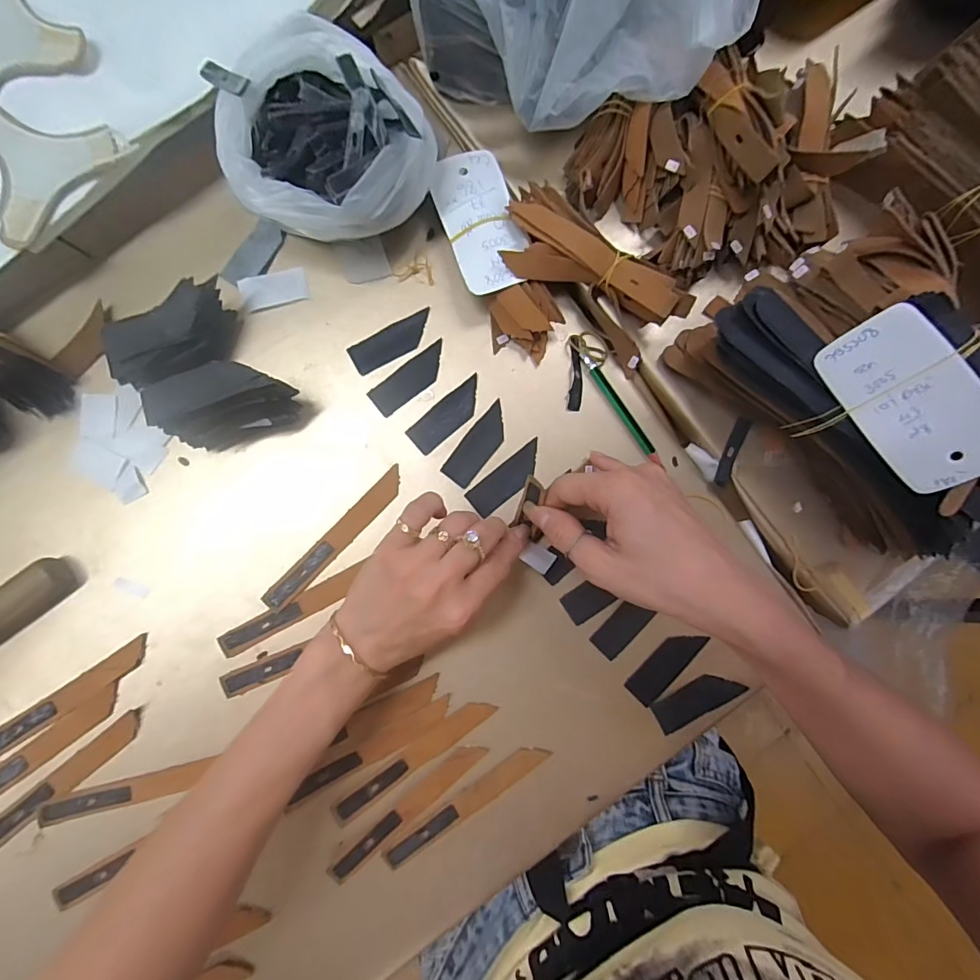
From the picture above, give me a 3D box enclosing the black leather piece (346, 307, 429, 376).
[{"bbox_3d":[-0.070,-0.107,0.339,0.064,0.004,0.023,-30,87,-4],"label":"black leather piece"}]

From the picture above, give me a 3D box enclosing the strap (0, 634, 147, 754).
[{"bbox_3d":[-0.285,0.140,0.313,0.124,0.004,0.016,-34,95,-7],"label":"strap"}]

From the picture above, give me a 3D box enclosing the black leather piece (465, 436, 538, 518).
[{"bbox_3d":[0.014,-0.008,0.337,0.064,0.004,0.023,-39,88,-4],"label":"black leather piece"}]

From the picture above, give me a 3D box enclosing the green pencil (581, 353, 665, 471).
[{"bbox_3d":[0.096,-0.057,0.341,0.009,0.007,0.099,-35,88,-4],"label":"green pencil"}]

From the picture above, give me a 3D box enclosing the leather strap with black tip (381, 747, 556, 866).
[{"bbox_3d":[-0.016,0.212,0.317,0.125,0.004,0.018,-33,88,-4],"label":"leather strap with black tip"}]

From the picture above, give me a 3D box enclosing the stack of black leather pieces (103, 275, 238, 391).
[{"bbox_3d":[-0.207,-0.099,0.312,0.085,0.039,0.049,-35,88,-4],"label":"stack of black leather pieces"}]

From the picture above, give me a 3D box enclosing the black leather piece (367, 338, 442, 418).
[{"bbox_3d":[-0.057,-0.080,0.339,0.063,0.004,0.023,-38,88,-4],"label":"black leather piece"}]

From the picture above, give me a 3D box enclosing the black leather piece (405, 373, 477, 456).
[{"bbox_3d":[-0.030,-0.054,0.337,0.063,0.004,0.023,-42,88,-5],"label":"black leather piece"}]

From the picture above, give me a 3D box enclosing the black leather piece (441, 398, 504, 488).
[{"bbox_3d":[-0.008,-0.033,0.337,0.024,0.004,0.063,38,85,1],"label":"black leather piece"}]

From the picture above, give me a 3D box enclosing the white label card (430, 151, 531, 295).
[{"bbox_3d":[-0.006,-0.187,0.326,0.049,0.006,0.100,-20,85,0],"label":"white label card"}]

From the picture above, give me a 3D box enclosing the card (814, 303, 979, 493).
[{"bbox_3d":[0.239,-0.049,0.264,0.051,0.004,0.103,-38,84,40],"label":"card"}]

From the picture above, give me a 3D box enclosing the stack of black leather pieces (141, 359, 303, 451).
[{"bbox_3d":[-0.168,-0.054,0.305,0.078,0.056,0.039,-22,87,-4],"label":"stack of black leather pieces"}]

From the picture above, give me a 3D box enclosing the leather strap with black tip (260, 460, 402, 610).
[{"bbox_3d":[-0.107,0.034,0.327,0.018,0.005,0.124,43,85,1],"label":"leather strap with black tip"}]

